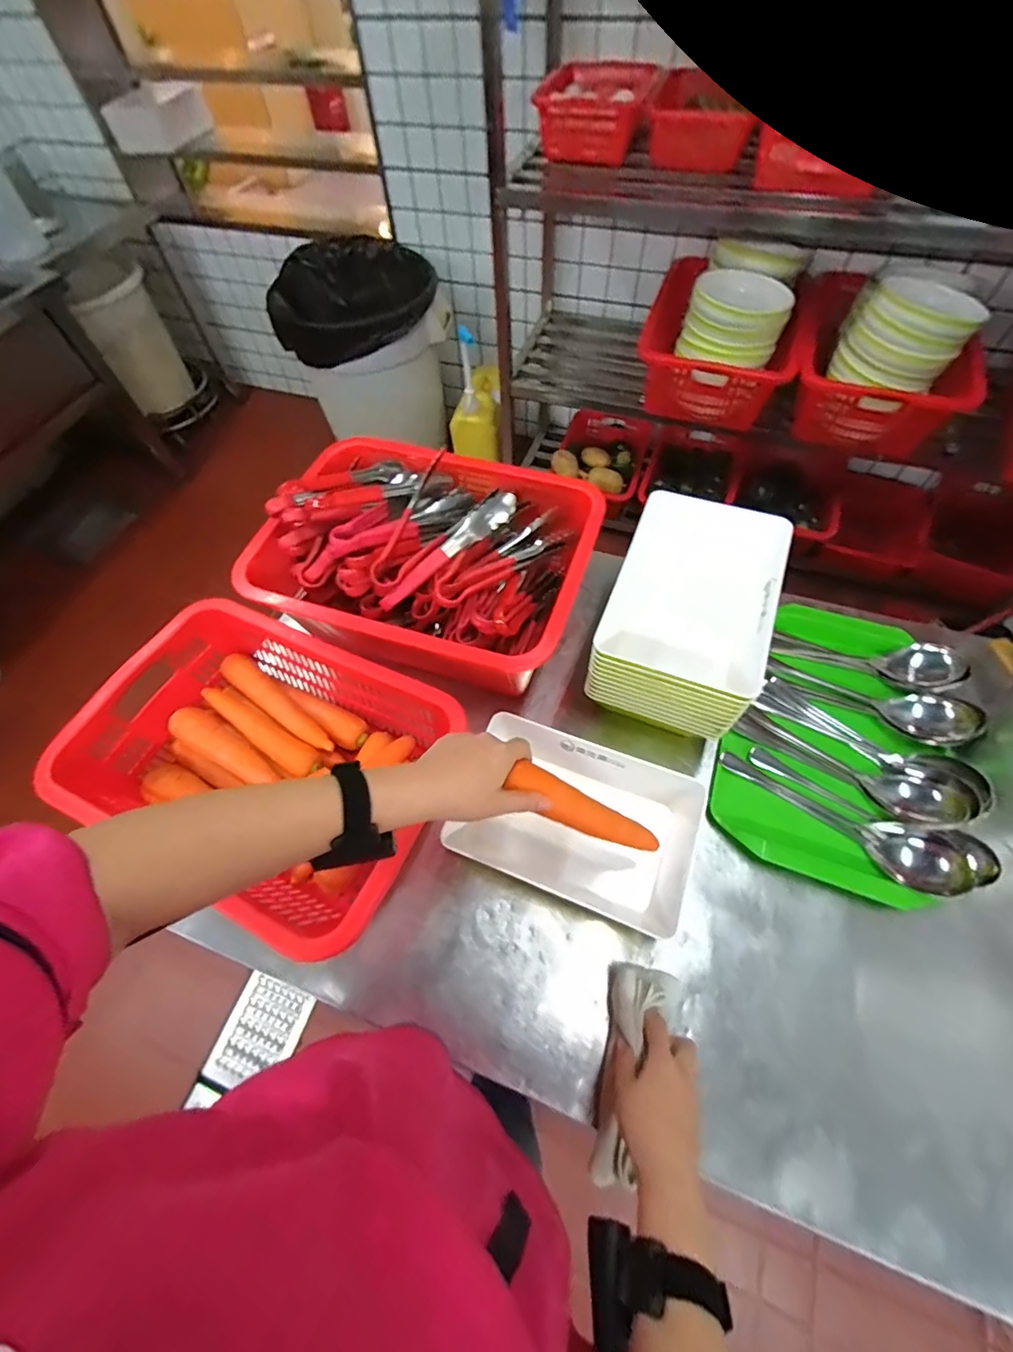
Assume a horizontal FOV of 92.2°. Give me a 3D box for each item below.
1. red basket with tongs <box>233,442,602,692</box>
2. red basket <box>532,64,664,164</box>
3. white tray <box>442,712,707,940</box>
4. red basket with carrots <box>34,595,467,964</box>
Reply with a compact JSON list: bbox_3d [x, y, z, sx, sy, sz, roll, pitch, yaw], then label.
[{"bbox_3d":[-0.108,-0.195,0.744,0.459,0.191,0.343,17,63,12],"label":"red basket with tongs"},{"bbox_3d":[0.209,-1.343,1.166,0.267,0.097,0.326,10,62,9],"label":"red basket"},{"bbox_3d":[0.091,0.182,0.636,0.291,0.030,0.194,18,80,14],"label":"white tray"},{"bbox_3d":[-0.294,0.106,0.642,0.444,0.146,0.310,21,64,14],"label":"red basket with carrots"}]

